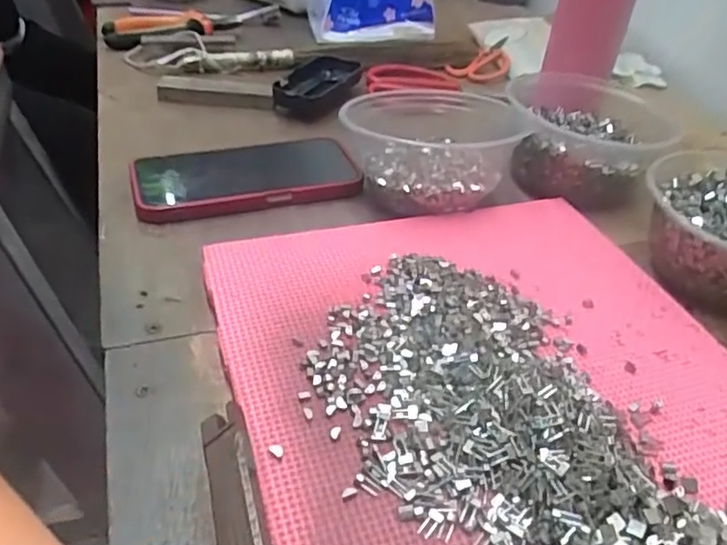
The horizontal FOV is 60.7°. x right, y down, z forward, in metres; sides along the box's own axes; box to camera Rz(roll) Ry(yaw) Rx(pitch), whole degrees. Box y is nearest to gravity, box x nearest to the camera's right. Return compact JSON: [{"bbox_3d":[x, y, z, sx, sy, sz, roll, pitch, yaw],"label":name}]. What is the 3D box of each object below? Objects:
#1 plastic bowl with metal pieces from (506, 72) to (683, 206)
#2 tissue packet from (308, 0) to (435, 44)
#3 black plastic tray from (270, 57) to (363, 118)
[{"bbox_3d":[0.178,-0.109,0.503,0.120,0.069,0.137,10,39,10],"label":"plastic bowl with metal pieces"},{"bbox_3d":[0.011,-0.333,0.779,0.156,0.075,0.053,-3,39,-5],"label":"tissue packet"},{"bbox_3d":[-0.047,-0.187,0.626,0.057,0.030,0.102,19,42,21],"label":"black plastic tray"}]

